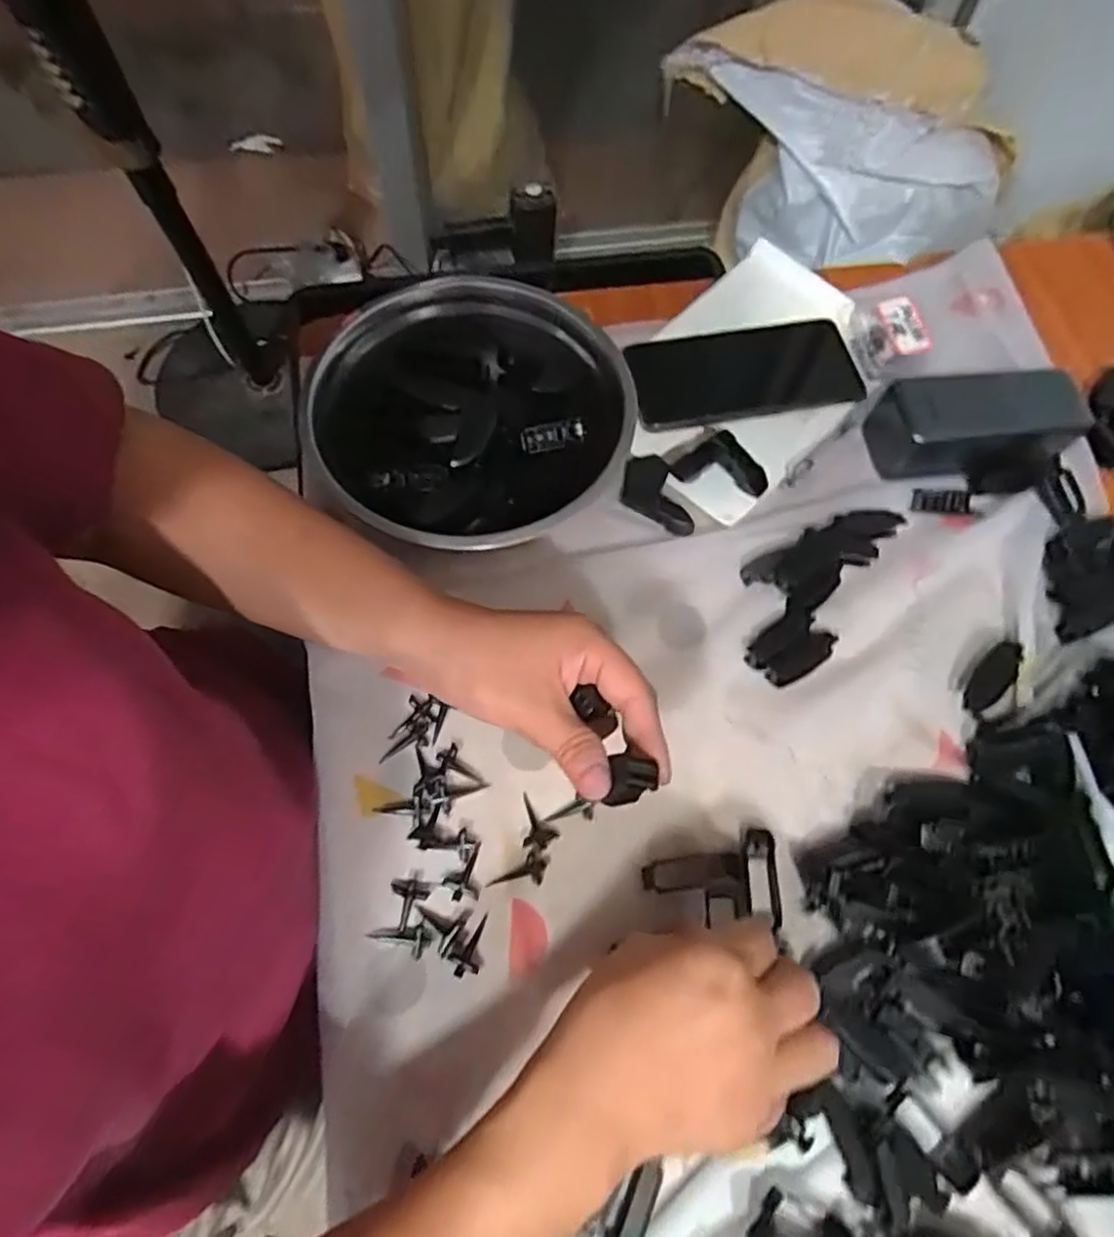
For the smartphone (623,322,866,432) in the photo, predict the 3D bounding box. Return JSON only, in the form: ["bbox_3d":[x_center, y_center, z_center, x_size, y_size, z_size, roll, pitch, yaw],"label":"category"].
[{"bbox_3d":[0.137,-0.181,0.511,0.161,0.009,0.078,-9,67,-5],"label":"smartphone"}]

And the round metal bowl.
[{"bbox_3d":[-0.058,-0.125,0.462,0.204,0.061,0.197,1,67,-1],"label":"round metal bowl"}]

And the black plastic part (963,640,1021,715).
[{"bbox_3d":[0.272,0.037,0.430,0.019,0.006,0.049,35,91,13],"label":"black plastic part"}]

